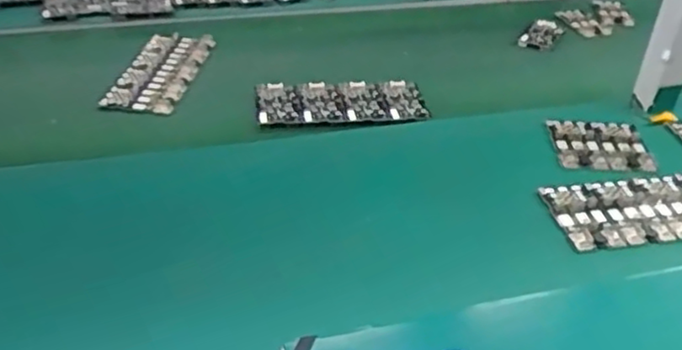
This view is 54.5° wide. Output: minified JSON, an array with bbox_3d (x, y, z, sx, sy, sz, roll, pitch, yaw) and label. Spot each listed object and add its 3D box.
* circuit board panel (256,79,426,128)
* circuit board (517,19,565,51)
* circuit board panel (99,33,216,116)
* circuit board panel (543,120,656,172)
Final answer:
[{"bbox_3d":[0.001,-0.097,0.889,0.222,0.007,0.095,-1,43,-6],"label":"circuit board panel"},{"bbox_3d":[0.336,-0.236,1.106,0.051,0.012,0.103,23,41,25],"label":"circuit board"},{"bbox_3d":[-0.257,-0.151,0.957,0.096,0.013,0.218,6,37,5],"label":"circuit board panel"},{"bbox_3d":[0.319,-0.036,0.814,0.111,0.010,0.100,3,36,1],"label":"circuit board panel"}]

